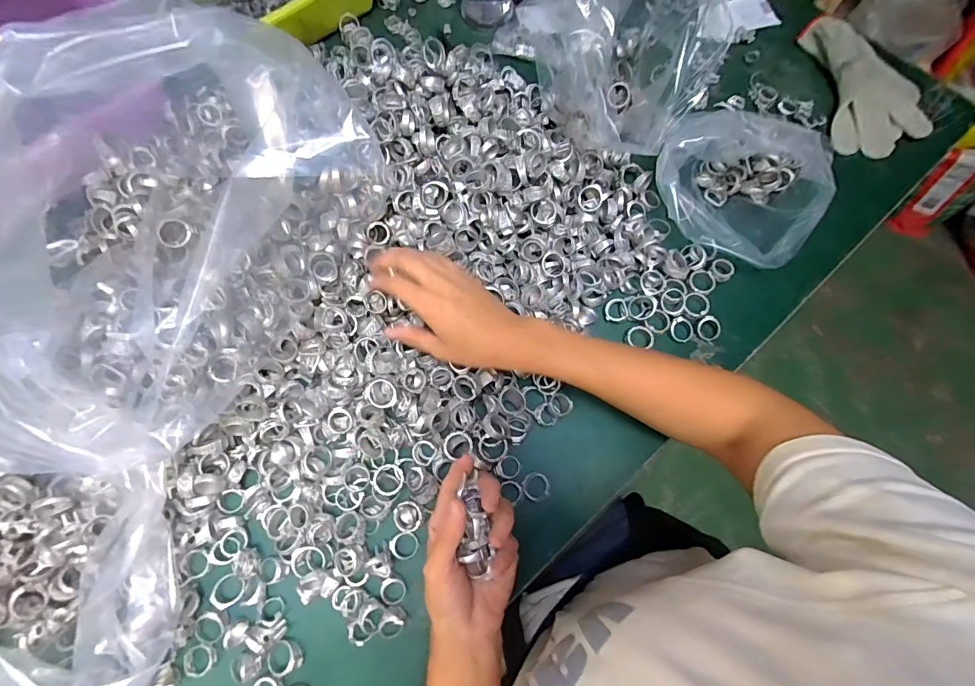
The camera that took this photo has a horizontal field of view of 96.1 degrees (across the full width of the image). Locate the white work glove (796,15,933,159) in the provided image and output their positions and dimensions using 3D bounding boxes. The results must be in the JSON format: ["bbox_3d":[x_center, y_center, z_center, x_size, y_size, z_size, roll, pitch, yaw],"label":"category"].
[{"bbox_3d":[0.450,-0.318,0.528,0.093,0.044,0.193,-9,74,-4],"label":"white work glove"}]

